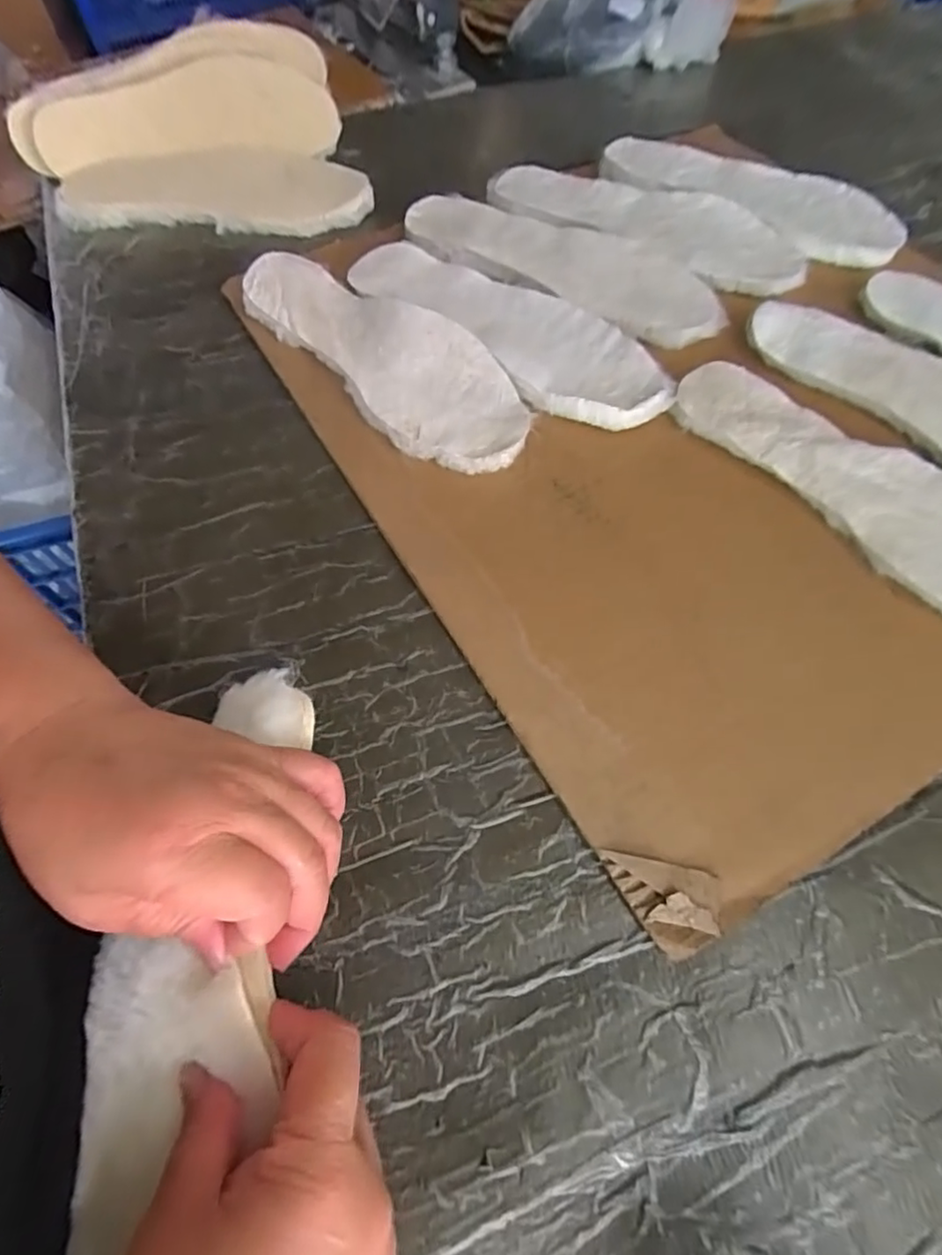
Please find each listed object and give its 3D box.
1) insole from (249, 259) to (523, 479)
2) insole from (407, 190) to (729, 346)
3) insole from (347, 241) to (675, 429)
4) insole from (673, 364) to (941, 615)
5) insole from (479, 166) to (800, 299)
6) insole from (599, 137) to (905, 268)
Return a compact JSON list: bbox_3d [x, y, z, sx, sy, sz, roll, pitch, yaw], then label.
[{"bbox_3d":[-0.062,-0.205,0.449,0.093,0.026,0.266,-39,67,-18],"label":"insole"},{"bbox_3d":[0.075,-0.312,0.502,0.285,0.009,0.102,30,66,17],"label":"insole"},{"bbox_3d":[0.025,-0.239,0.467,0.289,0.015,0.096,38,68,20],"label":"insole"},{"bbox_3d":[0.259,-0.091,0.389,0.091,0.014,0.276,-37,66,-17],"label":"insole"},{"bbox_3d":[0.154,-0.366,0.537,0.288,0.012,0.099,28,65,16],"label":"insole"},{"bbox_3d":[0.253,-0.398,0.553,0.274,0.018,0.106,34,66,18],"label":"insole"}]

